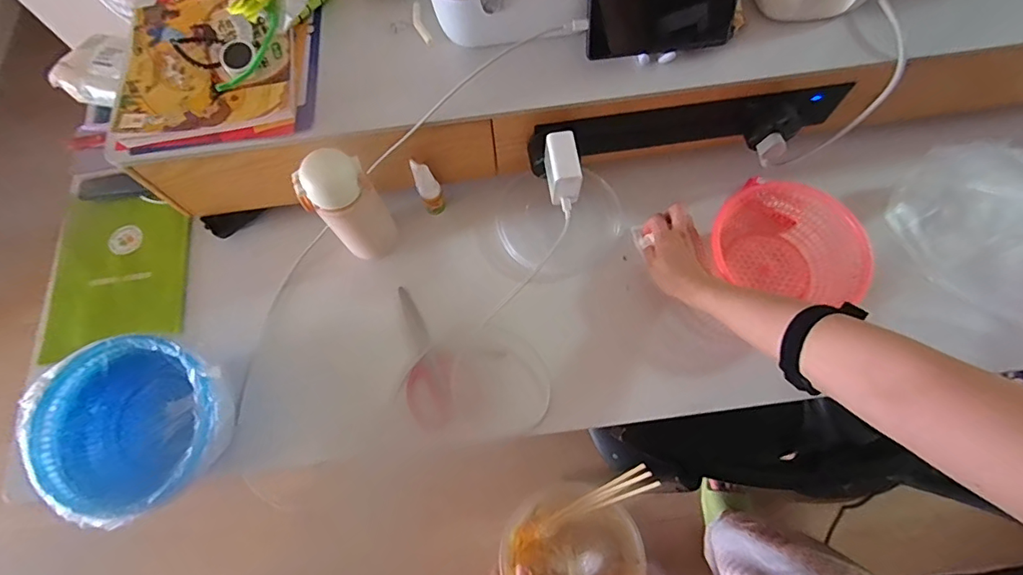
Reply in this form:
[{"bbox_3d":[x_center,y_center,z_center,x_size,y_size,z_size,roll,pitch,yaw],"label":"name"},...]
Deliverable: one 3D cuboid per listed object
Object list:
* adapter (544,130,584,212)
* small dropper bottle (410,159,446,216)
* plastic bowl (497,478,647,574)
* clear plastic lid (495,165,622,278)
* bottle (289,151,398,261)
[{"bbox_3d":[0.059,-0.135,0.557,0.038,0.056,0.069,-7,69,0],"label":"adapter"},{"bbox_3d":[-0.113,-0.137,0.654,0.029,0.089,0.034,-19,70,-5],"label":"small dropper bottle"},{"bbox_3d":[0.079,0.339,0.604,0.159,0.066,0.162,-29,71,-8],"label":"plastic bowl"},{"bbox_3d":[0.065,-0.100,0.677,0.171,0.026,0.164,0,67,-1],"label":"clear plastic lid"},{"bbox_3d":[-0.196,-0.096,0.588,0.058,0.167,0.067,30,73,12],"label":"bottle"}]

